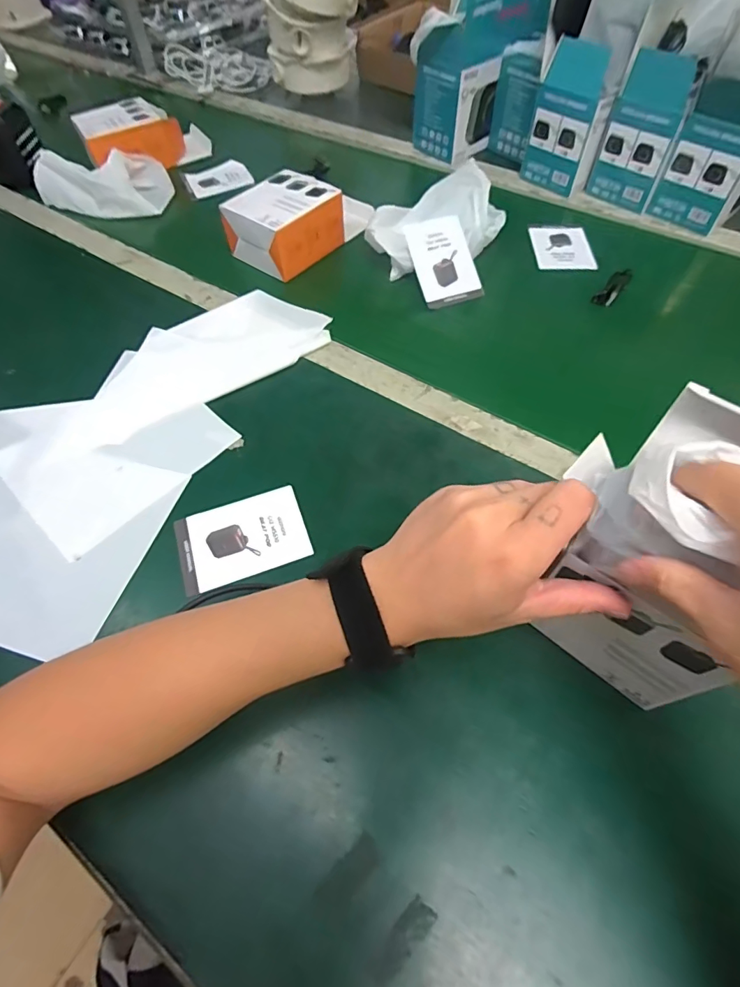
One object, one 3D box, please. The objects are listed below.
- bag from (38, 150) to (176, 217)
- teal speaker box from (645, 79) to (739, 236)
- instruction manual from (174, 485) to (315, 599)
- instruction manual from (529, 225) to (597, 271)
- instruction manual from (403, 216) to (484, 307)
[{"bbox_3d":[-0.359,-0.426,0.643,0.164,0.047,0.136,-28,61,-15],"label":"bag"},{"bbox_3d":[0.425,-0.406,0.561,0.096,0.140,0.091,-37,65,-20],"label":"teal speaker box"},{"bbox_3d":[-0.103,0.036,0.381,0.099,0.005,0.070,-18,59,-10],"label":"instruction manual"},{"bbox_3d":[0.245,-0.316,0.604,0.075,0.005,0.092,3,58,-1],"label":"instruction manual"},{"bbox_3d":[0.084,-0.270,0.548,0.070,0.009,0.102,-17,91,-11],"label":"instruction manual"}]

